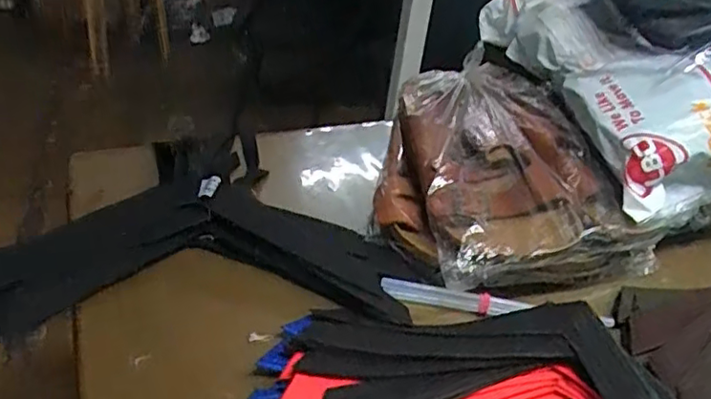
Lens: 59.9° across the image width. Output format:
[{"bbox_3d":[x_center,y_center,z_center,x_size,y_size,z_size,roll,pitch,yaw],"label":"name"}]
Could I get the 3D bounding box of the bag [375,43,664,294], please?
[{"bbox_3d":[0.129,-0.037,0.594,0.226,0.085,0.271,-4,37,-15],"label":"bag"}]

